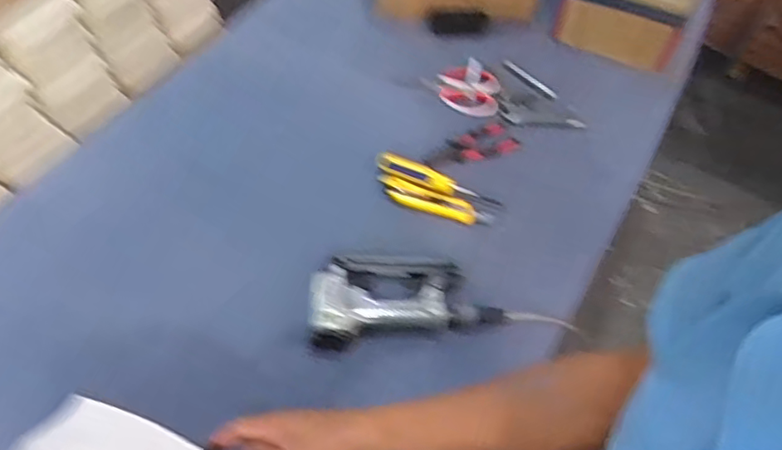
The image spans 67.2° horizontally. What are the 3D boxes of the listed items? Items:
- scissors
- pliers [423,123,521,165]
[{"bbox_3d":[0.196,-0.204,0.996,0.242,0.021,0.106,30,60,16],"label":"scissors"},{"bbox_3d":[0.127,-0.127,0.944,0.155,0.023,0.068,-21,60,-16],"label":"pliers"}]

